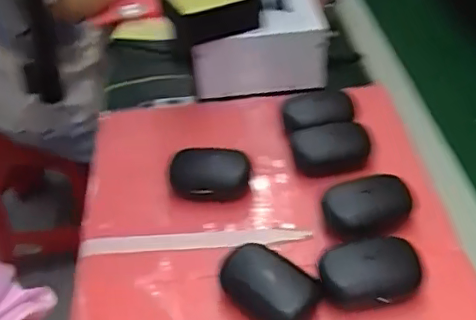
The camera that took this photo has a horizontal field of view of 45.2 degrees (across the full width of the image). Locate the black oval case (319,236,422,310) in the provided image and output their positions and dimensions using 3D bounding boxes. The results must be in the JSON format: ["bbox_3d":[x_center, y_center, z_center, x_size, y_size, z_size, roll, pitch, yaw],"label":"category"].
[{"bbox_3d":[0.110,0.093,0.474,0.087,0.040,0.059,-13,41,-10],"label":"black oval case"}]

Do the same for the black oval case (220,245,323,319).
[{"bbox_3d":[0.026,0.104,0.469,0.085,0.041,0.053,27,49,32],"label":"black oval case"}]

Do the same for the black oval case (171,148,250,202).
[{"bbox_3d":[-0.027,0.016,0.588,0.081,0.034,0.056,-10,41,-6],"label":"black oval case"}]

